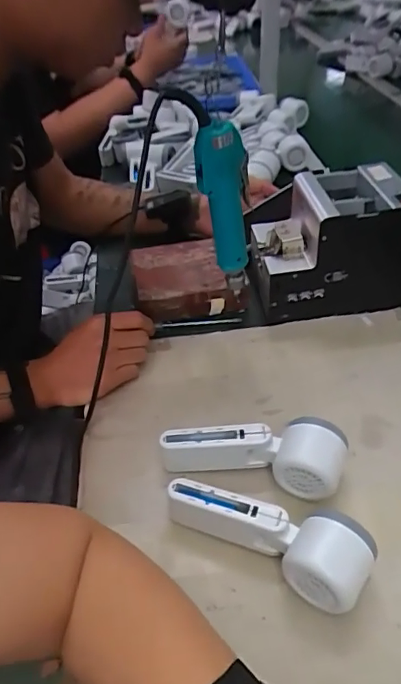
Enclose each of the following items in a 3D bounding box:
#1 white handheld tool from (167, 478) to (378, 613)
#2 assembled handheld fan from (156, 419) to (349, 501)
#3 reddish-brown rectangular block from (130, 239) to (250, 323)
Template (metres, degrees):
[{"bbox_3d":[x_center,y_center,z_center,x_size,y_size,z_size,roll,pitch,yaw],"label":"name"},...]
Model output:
[{"bbox_3d":[0.055,0.154,0.412,0.167,0.061,0.056,23,48,26],"label":"white handheld tool"},{"bbox_3d":[0.047,0.101,0.463,0.165,0.051,0.051,6,43,10],"label":"assembled handheld fan"},{"bbox_3d":[-0.016,-0.087,0.694,0.146,0.049,0.127,-9,42,-6],"label":"reddish-brown rectangular block"}]

